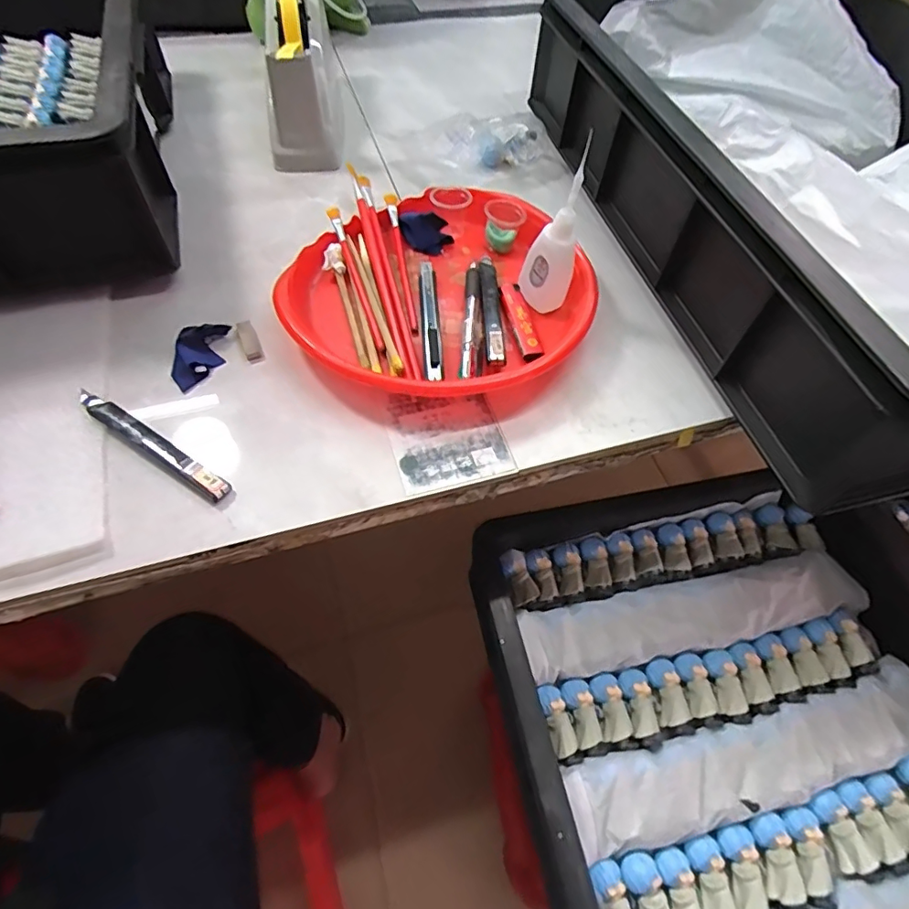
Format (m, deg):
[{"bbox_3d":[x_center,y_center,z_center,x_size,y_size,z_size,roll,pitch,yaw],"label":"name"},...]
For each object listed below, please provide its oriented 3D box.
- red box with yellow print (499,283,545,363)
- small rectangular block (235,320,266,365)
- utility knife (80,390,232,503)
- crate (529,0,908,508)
[{"bbox_3d":[0.055,-0.111,0.433,0.017,0.006,0.085,-9,58,-9],"label":"red box with yellow print"},{"bbox_3d":[-0.162,-0.088,0.416,0.013,0.006,0.037,-22,74,-17],"label":"small rectangular block"},{"bbox_3d":[-0.208,-0.008,0.359,0.139,0.012,0.015,30,60,15],"label":"utility knife"},{"bbox_3d":[0.368,-0.262,0.480,0.442,0.120,0.584,-11,59,-11],"label":"crate"}]

